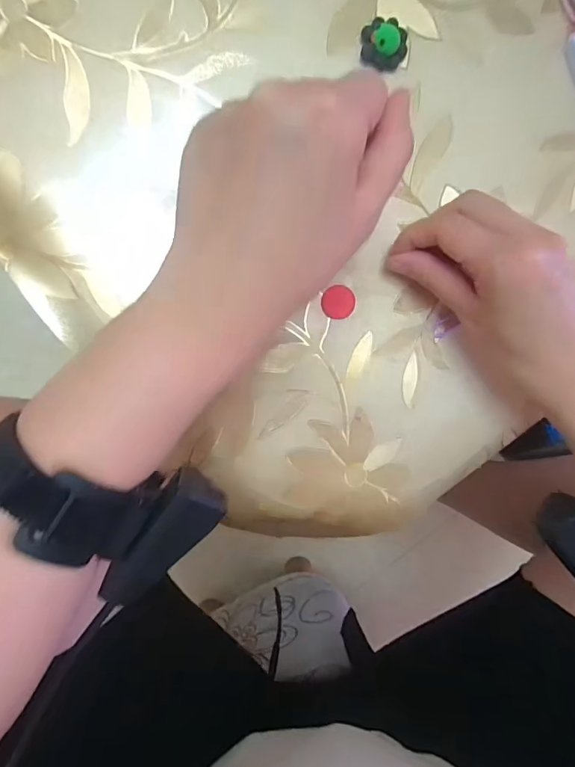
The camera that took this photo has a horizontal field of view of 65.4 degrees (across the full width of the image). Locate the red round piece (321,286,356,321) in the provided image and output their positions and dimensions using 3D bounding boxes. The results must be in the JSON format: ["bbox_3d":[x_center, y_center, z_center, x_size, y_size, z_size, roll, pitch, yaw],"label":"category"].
[{"bbox_3d":[0.034,-0.055,0.302,0.022,0.006,0.022,0,94,-4],"label":"red round piece"}]

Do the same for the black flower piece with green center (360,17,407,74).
[{"bbox_3d":[0.064,-0.219,0.288,0.030,0.014,0.030,-1,94,-4],"label":"black flower piece with green center"}]

